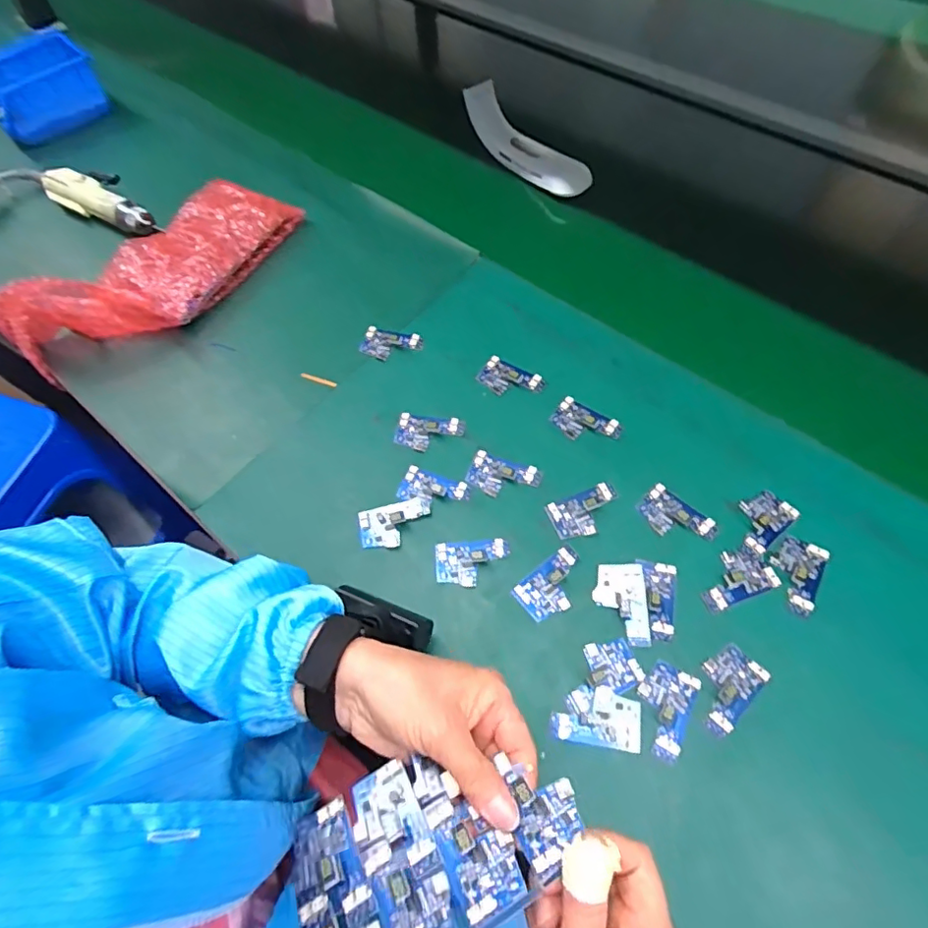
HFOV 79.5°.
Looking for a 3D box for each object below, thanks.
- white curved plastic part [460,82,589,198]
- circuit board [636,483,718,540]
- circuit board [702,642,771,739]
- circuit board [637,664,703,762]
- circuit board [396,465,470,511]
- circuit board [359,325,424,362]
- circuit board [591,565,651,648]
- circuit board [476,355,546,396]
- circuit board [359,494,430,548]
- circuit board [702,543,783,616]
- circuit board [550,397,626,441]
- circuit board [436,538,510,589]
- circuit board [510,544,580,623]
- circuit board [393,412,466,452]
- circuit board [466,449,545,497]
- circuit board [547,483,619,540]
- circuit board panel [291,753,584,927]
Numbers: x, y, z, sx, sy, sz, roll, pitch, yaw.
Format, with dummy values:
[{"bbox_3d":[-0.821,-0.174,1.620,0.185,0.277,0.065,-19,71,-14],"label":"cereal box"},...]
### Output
[{"bbox_3d":[0.070,-0.382,0.665,0.040,0.057,0.189,-39,66,-15],"label":"white curved plastic part"},{"bbox_3d":[0.169,0.044,0.443,0.057,0.004,0.035,38,71,21],"label":"circuit board"},{"bbox_3d":[0.179,0.153,0.382,0.057,0.005,0.035,-42,67,-16],"label":"circuit board"},{"bbox_3d":[0.135,0.166,0.378,0.034,0.004,0.058,24,67,16],"label":"circuit board"},{"bbox_3d":[-0.025,0.023,0.468,0.057,0.004,0.031,16,65,13],"label":"circuit board"},{"bbox_3d":[-0.071,-0.117,0.545,0.059,0.006,0.032,10,63,10],"label":"circuit board"},{"bbox_3d":[0.116,0.103,0.413,0.037,0.004,0.060,0,62,5],"label":"circuit board"},{"bbox_3d":[0.044,-0.078,0.516,0.057,0.005,0.033,26,67,17],"label":"circuit board"},{"bbox_3d":[-0.056,0.047,0.454,0.058,0.008,0.036,-13,62,-2],"label":"circuit board"},{"bbox_3d":[0.203,0.084,0.418,0.058,0.004,0.036,-20,62,-6],"label":"circuit board"},{"bbox_3d":[0.107,-0.035,0.490,0.059,0.006,0.032,31,69,19],"label":"circuit board"},{"bbox_3d":[0.007,0.077,0.436,0.057,0.004,0.035,-5,62,2],"label":"circuit board"},{"bbox_3d":[0.069,0.091,0.424,0.059,0.005,0.036,-37,65,-14],"label":"circuit board"},{"bbox_3d":[-0.031,-0.028,0.494,0.060,0.005,0.035,7,63,8],"label":"circuit board"},{"bbox_3d":[0.034,0.011,0.468,0.059,0.008,0.034,18,65,14],"label":"circuit board"},{"bbox_3d":[0.100,0.038,0.450,0.058,0.005,0.035,-20,62,-6],"label":"circuit board"},{"bbox_3d":[-0.019,0.198,0.292,0.145,0.012,0.094,-31,46,-8],"label":"circuit board panel"}]

